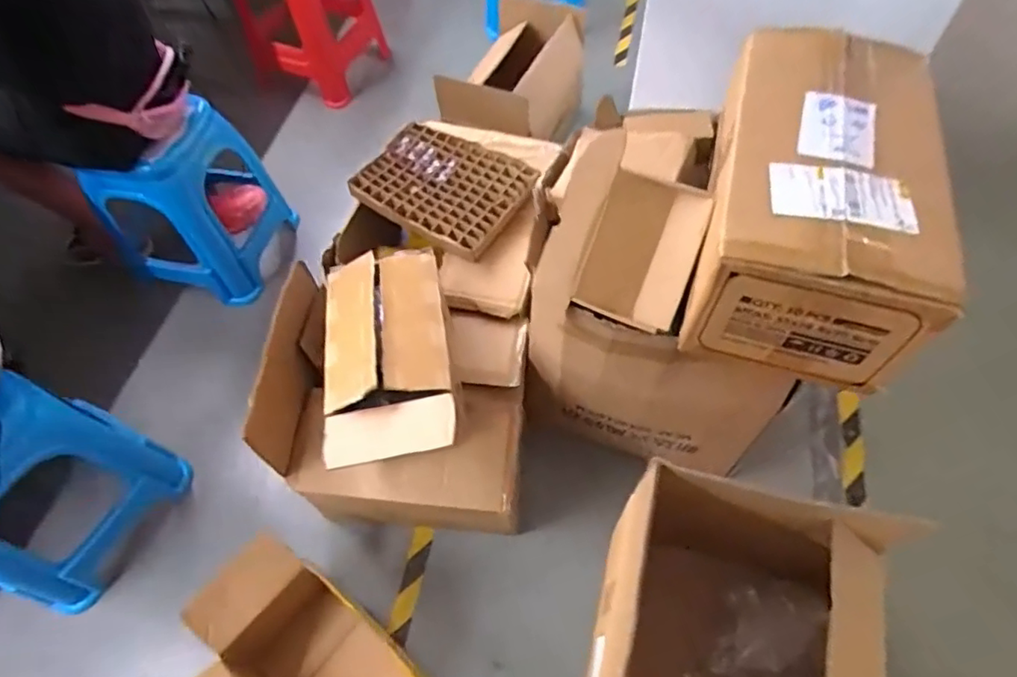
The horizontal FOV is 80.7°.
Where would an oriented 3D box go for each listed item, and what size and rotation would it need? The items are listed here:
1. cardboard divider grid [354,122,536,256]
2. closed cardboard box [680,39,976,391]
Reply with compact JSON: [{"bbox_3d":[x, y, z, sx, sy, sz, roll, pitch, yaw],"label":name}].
[{"bbox_3d":[-0.162,-0.378,1.486,0.401,0.071,0.283,28,63,20],"label":"cardboard divider grid"},{"bbox_3d":[0.462,-0.222,0.903,0.305,0.212,0.509,12,59,12],"label":"closed cardboard box"}]

